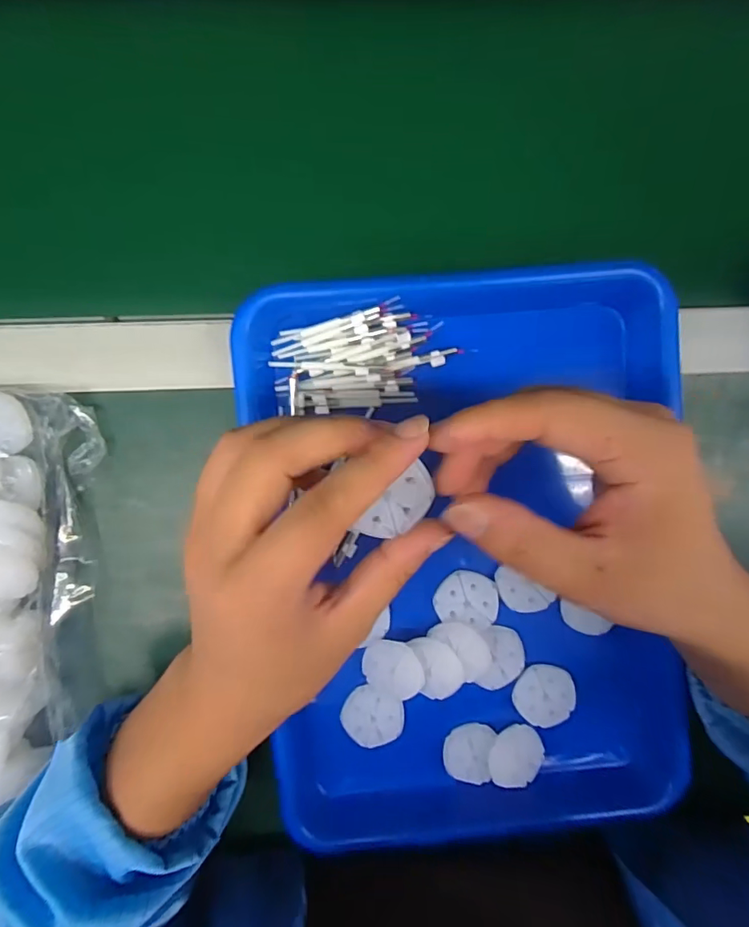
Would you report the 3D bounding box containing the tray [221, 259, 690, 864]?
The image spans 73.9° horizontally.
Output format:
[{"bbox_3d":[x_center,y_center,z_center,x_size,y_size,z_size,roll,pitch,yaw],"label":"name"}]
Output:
[{"bbox_3d":[0.056,0.063,0.301,0.247,0.041,0.348,-5,94,-2],"label":"tray"}]

